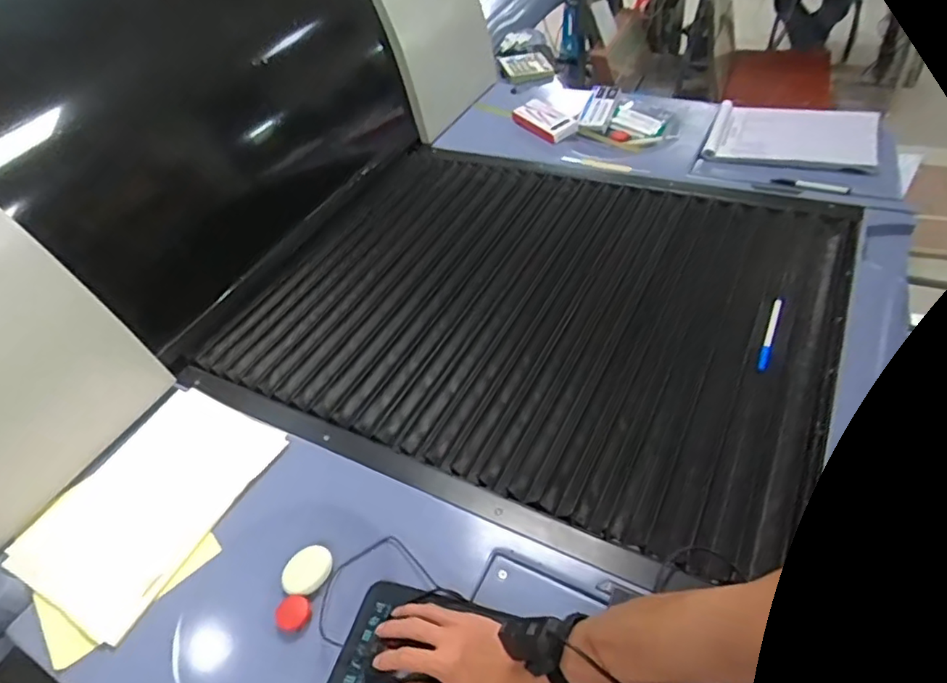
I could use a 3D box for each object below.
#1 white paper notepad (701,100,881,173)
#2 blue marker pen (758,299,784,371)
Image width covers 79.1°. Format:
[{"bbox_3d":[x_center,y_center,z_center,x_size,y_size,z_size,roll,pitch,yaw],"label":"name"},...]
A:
[{"bbox_3d":[0.650,-0.428,1.179,0.314,0.033,0.234,14,52,30],"label":"white paper notepad"},{"bbox_3d":[0.443,-0.013,0.853,0.013,0.014,0.141,16,52,24],"label":"blue marker pen"}]

